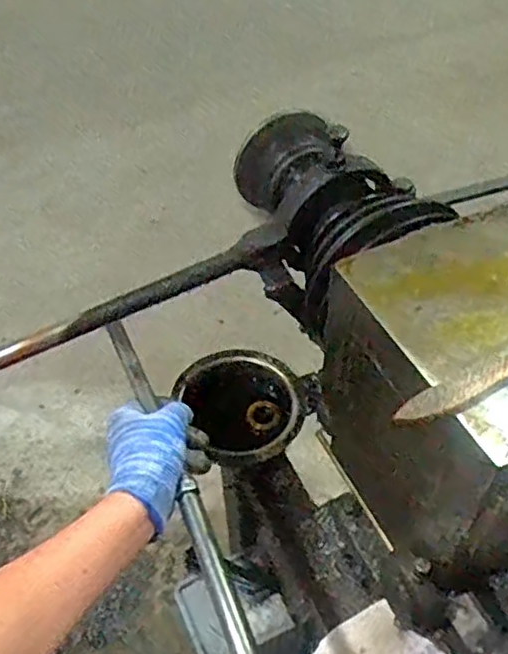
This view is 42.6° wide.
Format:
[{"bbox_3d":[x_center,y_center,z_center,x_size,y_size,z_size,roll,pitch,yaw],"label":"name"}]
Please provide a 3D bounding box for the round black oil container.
[{"bbox_3d":[-0.014,0.085,0.673,0.123,0.049,0.123,-1,58,2],"label":"round black oil container"}]

